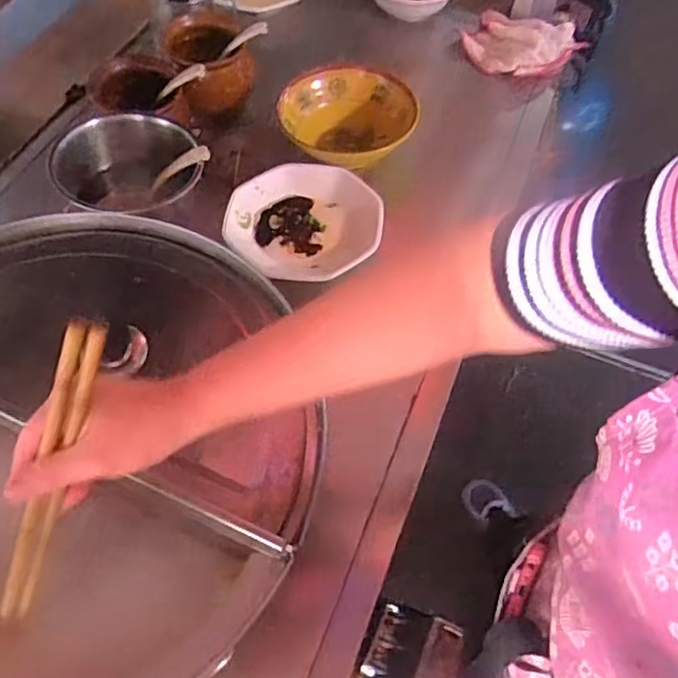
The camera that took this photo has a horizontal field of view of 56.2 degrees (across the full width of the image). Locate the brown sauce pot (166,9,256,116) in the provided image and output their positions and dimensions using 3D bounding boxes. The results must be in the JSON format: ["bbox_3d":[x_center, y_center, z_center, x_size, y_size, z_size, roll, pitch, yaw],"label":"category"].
[{"bbox_3d":[-0.159,-0.369,0.831,0.120,0.079,0.121,-14,60,-12],"label":"brown sauce pot"}]

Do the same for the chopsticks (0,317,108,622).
[{"bbox_3d":[-0.182,0.095,0.393,0.017,0.271,0.020,40,33,20],"label":"chopsticks"}]

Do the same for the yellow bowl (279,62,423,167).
[{"bbox_3d":[0.010,-0.280,0.808,0.161,0.059,0.158,-27,63,-19],"label":"yellow bowl"}]

